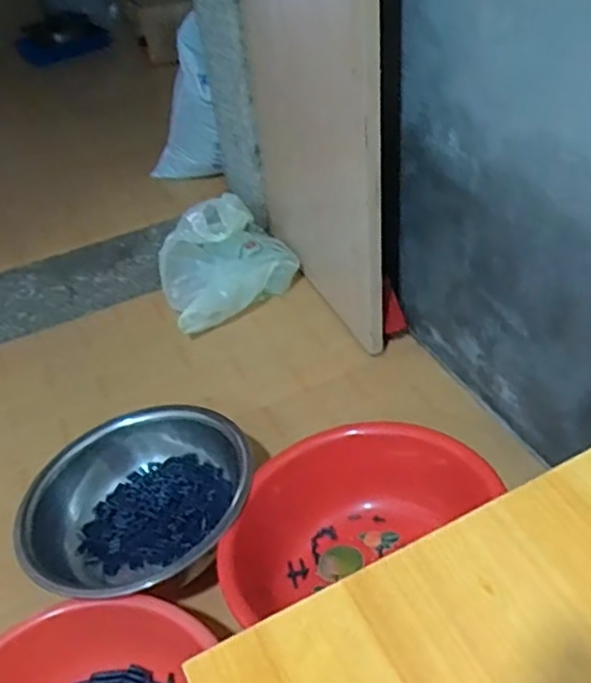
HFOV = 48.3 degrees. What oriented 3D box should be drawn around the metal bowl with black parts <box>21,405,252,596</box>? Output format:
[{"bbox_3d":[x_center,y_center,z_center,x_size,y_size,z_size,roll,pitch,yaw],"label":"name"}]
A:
[{"bbox_3d":[-0.217,0.244,0.946,0.333,0.117,0.297,-22,43,-16],"label":"metal bowl with black parts"}]

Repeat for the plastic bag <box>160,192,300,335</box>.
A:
[{"bbox_3d":[-0.143,-0.173,1.364,0.288,0.211,0.172,-24,44,-18],"label":"plastic bag"}]

